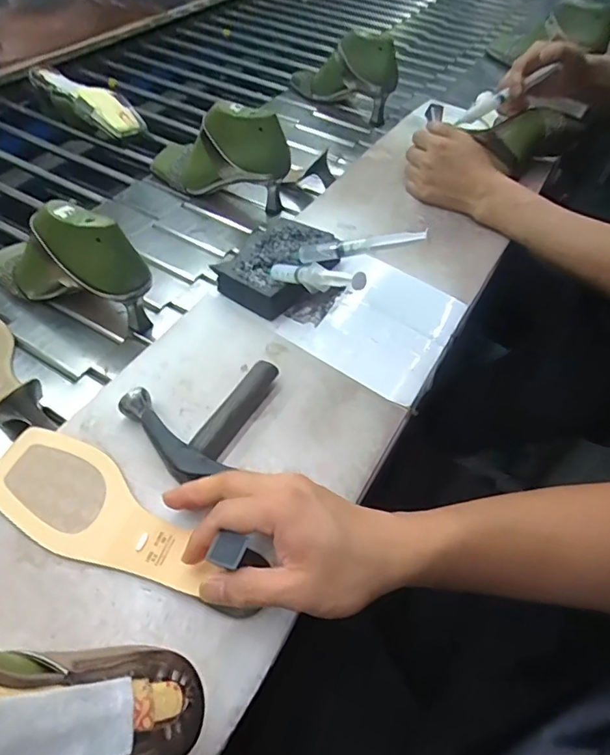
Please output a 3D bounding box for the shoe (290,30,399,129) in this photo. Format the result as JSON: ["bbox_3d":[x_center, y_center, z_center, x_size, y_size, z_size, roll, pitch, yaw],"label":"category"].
[{"bbox_3d":[0.076,-0.576,0.955,0.224,0.138,0.080,37,58,22],"label":"shoe"}]

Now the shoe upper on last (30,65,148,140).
[{"bbox_3d":[-0.392,-0.479,0.888,0.247,0.076,0.081,31,57,19],"label":"shoe upper on last"}]

